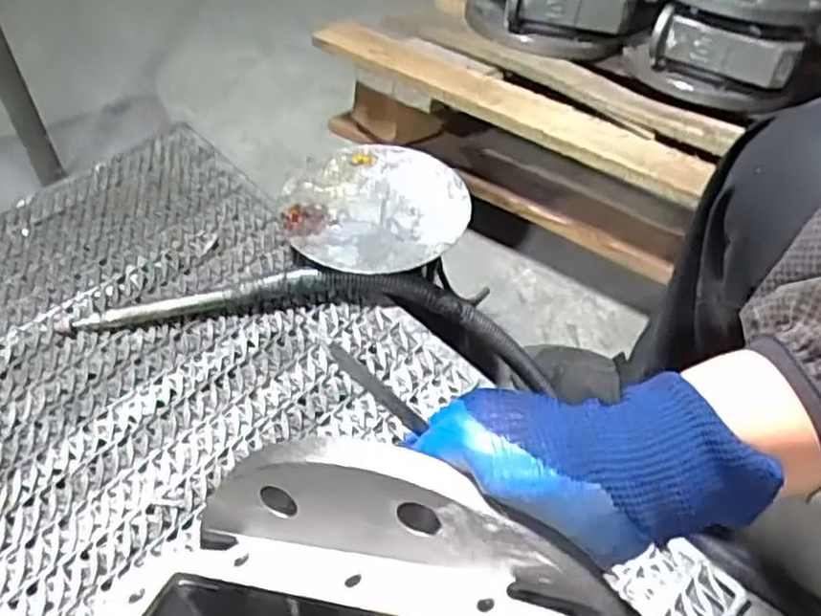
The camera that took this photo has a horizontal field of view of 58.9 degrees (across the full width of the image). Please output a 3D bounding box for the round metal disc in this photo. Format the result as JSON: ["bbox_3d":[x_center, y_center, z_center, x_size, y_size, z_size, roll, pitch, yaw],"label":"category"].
[{"bbox_3d":[-0.033,-0.090,0.642,0.157,0.012,0.159,0,50,0],"label":"round metal disc"}]

